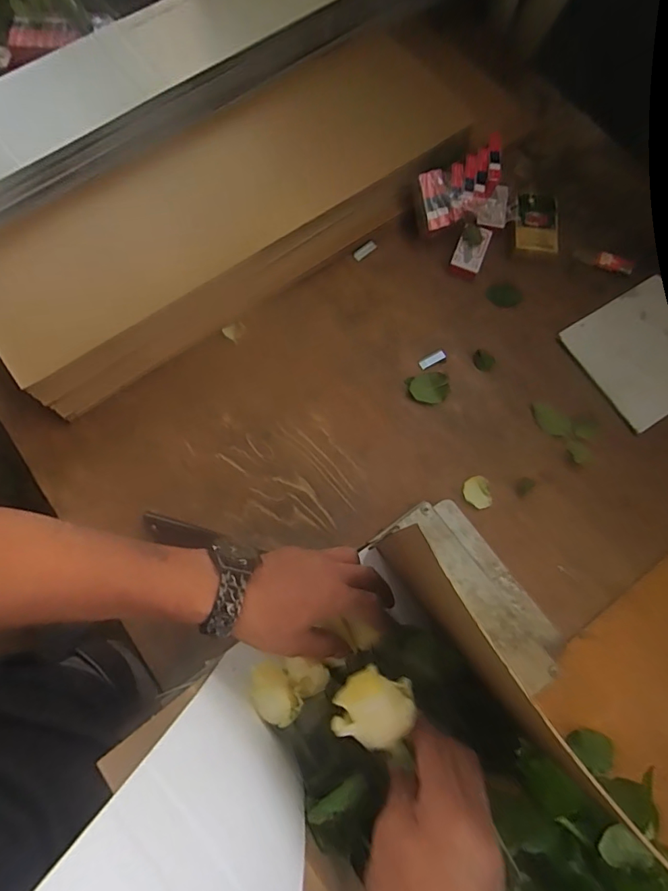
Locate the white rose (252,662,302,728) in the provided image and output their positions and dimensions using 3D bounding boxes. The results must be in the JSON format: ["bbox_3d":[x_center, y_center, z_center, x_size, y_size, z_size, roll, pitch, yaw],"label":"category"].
[{"bbox_3d":[-0.052,0.213,0.410,0.048,0.036,0.031,35,77,8],"label":"white rose"}]

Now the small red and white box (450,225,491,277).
[{"bbox_3d":[0.181,-0.258,0.632,0.039,0.010,0.074,21,75,4],"label":"small red and white box"}]

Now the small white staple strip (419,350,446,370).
[{"bbox_3d":[0.123,-0.107,0.595,0.037,0.004,0.012,-30,79,-8],"label":"small white staple strip"}]

